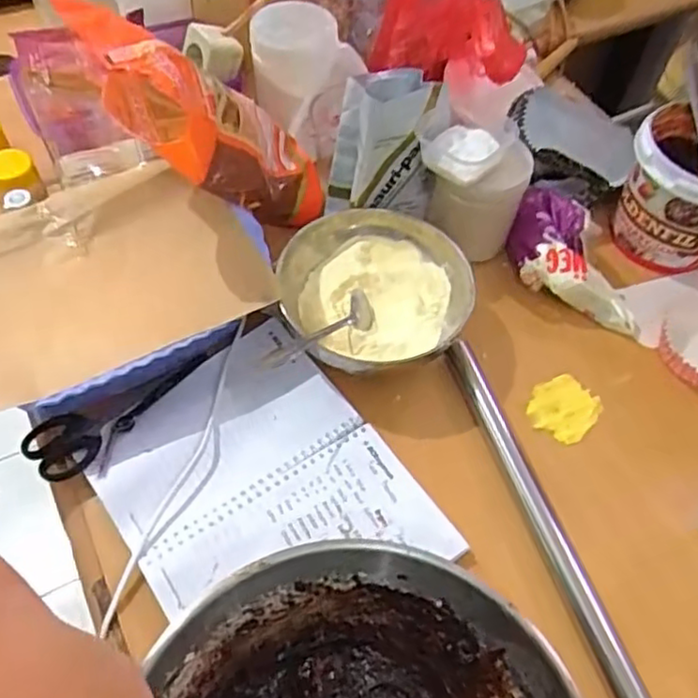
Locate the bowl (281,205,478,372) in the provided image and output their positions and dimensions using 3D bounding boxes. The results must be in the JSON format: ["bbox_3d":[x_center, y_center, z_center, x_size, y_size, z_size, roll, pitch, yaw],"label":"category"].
[{"bbox_3d":[0.028,-0.048,0.613,0.173,0.064,0.161,-21,59,-16],"label":"bowl"}]

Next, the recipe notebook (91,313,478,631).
[{"bbox_3d":[-0.072,0.108,0.529,0.204,0.015,0.247,-32,62,-22],"label":"recipe notebook"}]

